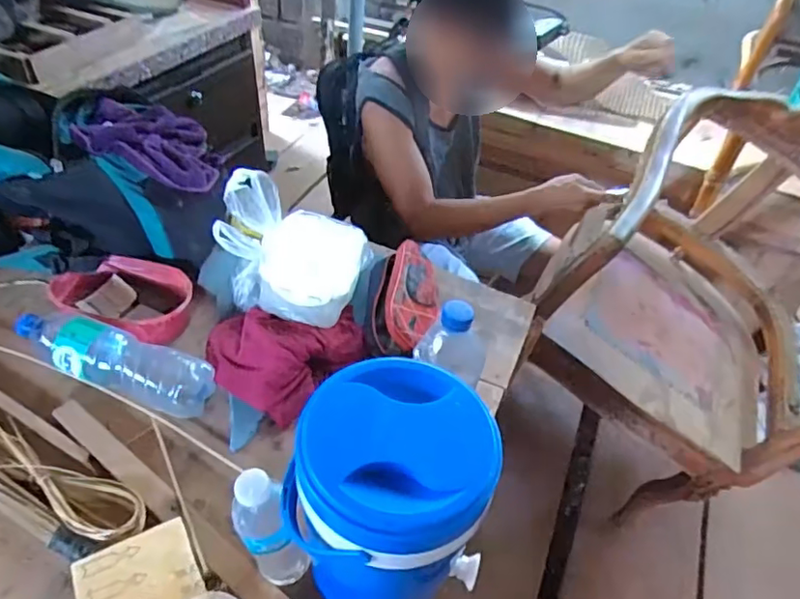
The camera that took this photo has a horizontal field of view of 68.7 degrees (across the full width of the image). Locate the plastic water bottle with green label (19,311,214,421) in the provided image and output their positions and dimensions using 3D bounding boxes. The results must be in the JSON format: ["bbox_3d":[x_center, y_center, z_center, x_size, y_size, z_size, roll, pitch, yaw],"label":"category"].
[{"bbox_3d":[-0.382,0.077,0.775,0.273,0.065,0.078,16,46,10],"label":"plastic water bottle with green label"}]

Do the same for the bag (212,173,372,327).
[{"bbox_3d":[-0.154,-0.080,0.829,0.228,0.148,0.198,-1,45,-7],"label":"bag"}]

